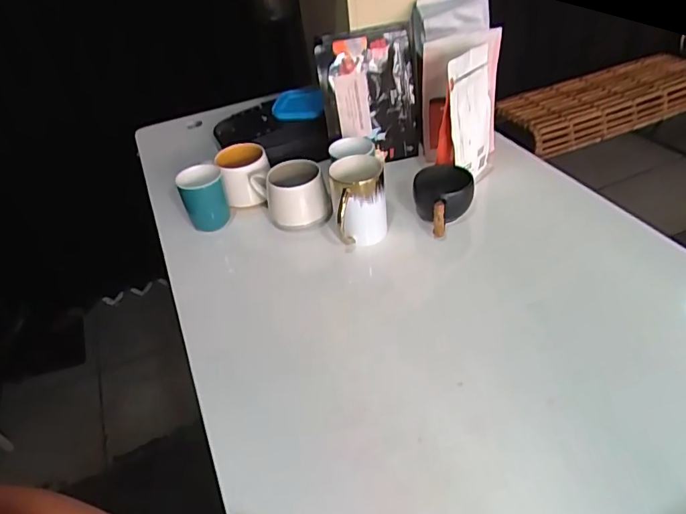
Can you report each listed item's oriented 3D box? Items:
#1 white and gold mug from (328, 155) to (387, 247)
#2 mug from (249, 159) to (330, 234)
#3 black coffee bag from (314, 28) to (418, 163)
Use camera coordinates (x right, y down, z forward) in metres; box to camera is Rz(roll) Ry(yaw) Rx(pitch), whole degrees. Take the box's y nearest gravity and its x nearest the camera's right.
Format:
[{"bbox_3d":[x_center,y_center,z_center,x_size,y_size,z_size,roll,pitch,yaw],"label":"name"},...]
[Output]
[{"bbox_3d":[0.021,-0.072,0.695,0.071,0.101,0.077,-10,40,-3],"label":"white and gold mug"},{"bbox_3d":[-0.075,-0.087,0.752,0.108,0.073,0.079,-10,40,-4],"label":"mug"},{"bbox_3d":[0.043,-0.255,0.835,0.152,0.187,0.083,-3,40,6],"label":"black coffee bag"}]

